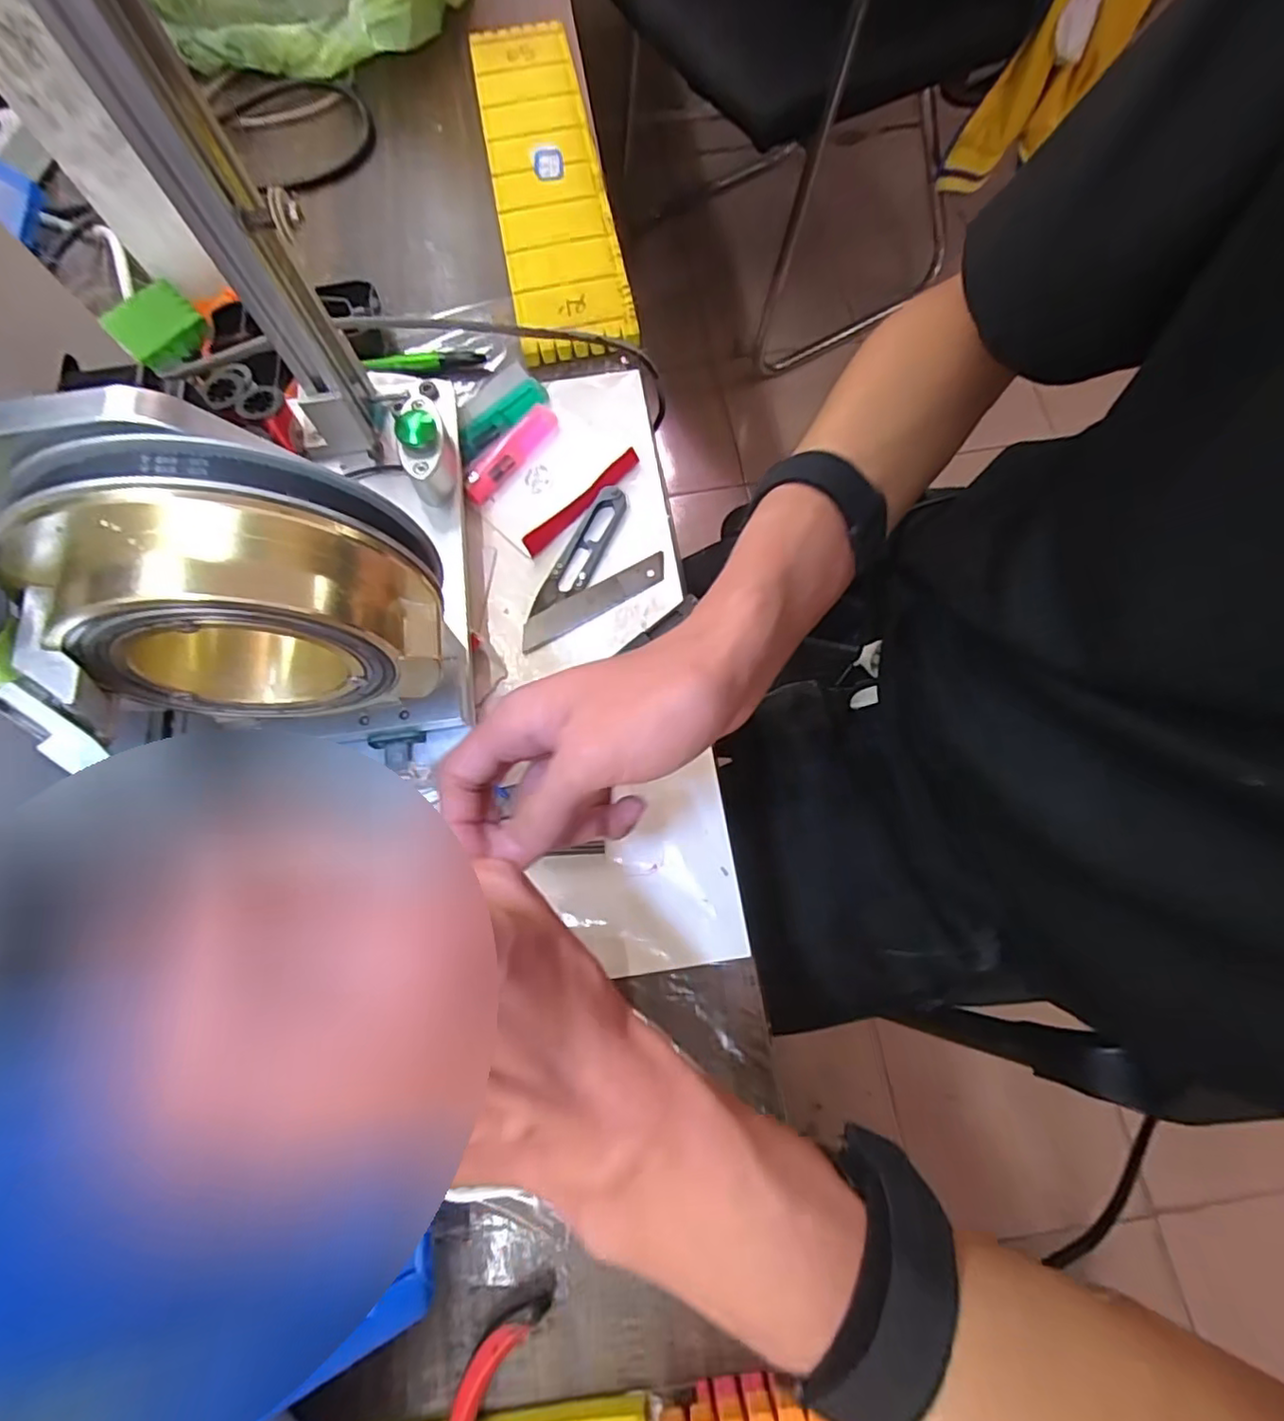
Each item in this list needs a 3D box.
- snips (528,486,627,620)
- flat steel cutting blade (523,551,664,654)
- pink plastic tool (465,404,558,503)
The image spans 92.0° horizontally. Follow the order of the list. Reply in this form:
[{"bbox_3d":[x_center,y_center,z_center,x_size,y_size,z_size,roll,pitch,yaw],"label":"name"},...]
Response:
[{"bbox_3d":[-0.037,-0.096,0.375,0.025,0.009,0.095,29,76,10],"label":"snips"},{"bbox_3d":[-0.029,-0.065,0.370,0.097,0.004,0.018,-29,81,-8],"label":"flat steel cutting blade"},{"bbox_3d":[-0.086,-0.169,0.402,0.022,0.006,0.079,36,77,12],"label":"pink plastic tool"}]

